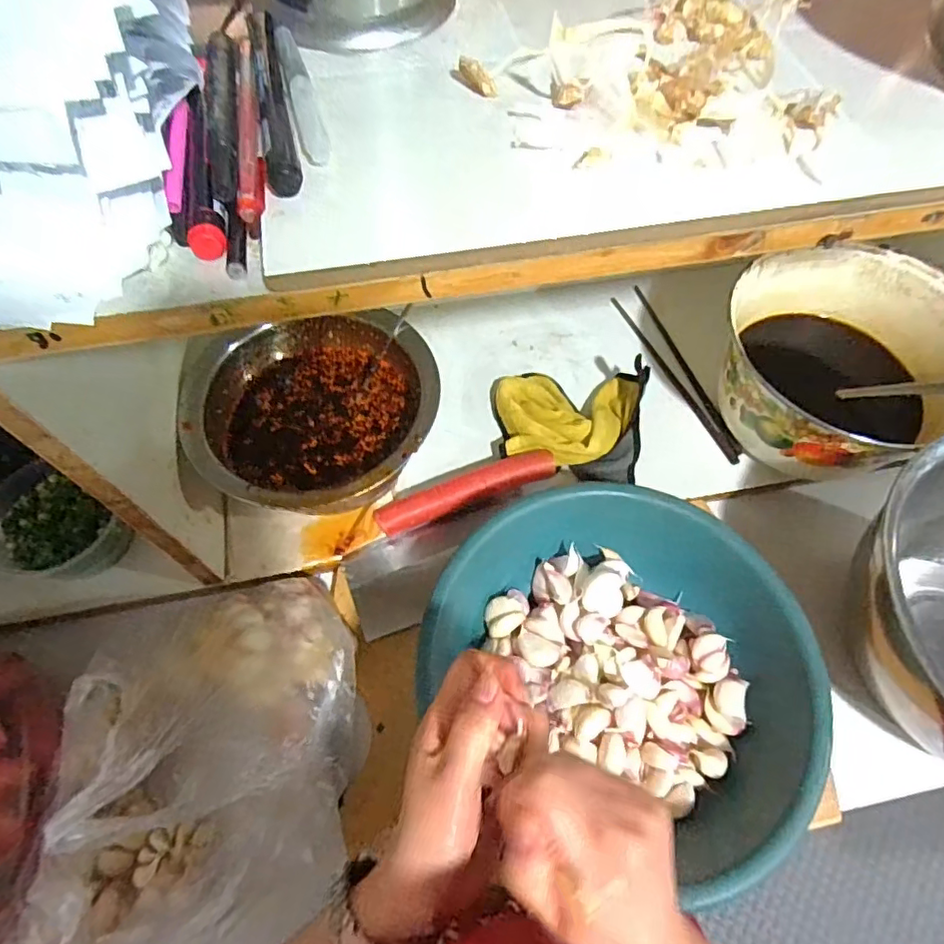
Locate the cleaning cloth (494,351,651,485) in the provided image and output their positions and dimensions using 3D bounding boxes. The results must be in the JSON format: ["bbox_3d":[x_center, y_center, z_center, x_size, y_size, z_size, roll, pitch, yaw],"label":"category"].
[{"bbox_3d":[0.096,-0.057,0.585,0.148,0.045,0.129,6,61,3],"label":"cleaning cloth"}]

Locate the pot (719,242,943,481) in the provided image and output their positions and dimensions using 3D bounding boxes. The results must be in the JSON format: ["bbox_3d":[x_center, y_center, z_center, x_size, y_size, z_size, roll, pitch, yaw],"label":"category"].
[{"bbox_3d":[0.359,-0.093,0.560,0.210,0.131,0.220,0,61,0],"label":"pot"}]

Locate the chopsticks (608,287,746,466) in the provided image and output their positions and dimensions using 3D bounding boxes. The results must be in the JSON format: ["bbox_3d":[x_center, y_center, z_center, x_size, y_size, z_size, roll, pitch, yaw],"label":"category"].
[{"bbox_3d":[0.232,-0.115,0.641,0.039,0.007,0.244,-19,63,-10],"label":"chopsticks"}]

